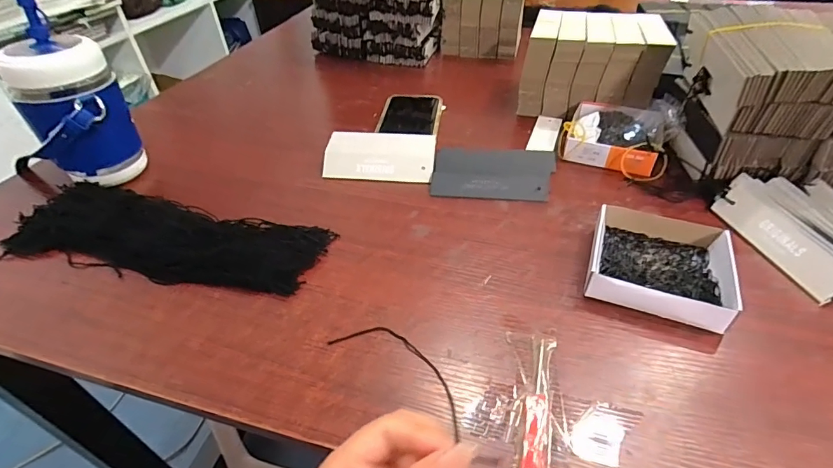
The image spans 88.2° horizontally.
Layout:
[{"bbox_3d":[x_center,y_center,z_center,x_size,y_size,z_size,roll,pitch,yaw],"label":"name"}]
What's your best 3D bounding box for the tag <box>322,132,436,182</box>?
[{"bbox_3d":[-0.042,-0.091,0.498,0.125,0.006,0.063,4,68,5],"label":"tag"}]

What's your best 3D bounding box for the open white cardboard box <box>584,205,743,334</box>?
[{"bbox_3d":[0.207,0.022,0.367,0.104,0.027,0.105,14,44,18],"label":"open white cardboard box"}]

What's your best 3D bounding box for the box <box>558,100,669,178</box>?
[{"bbox_3d":[0.238,-0.115,0.517,0.118,0.037,0.117,18,46,22],"label":"box"}]

